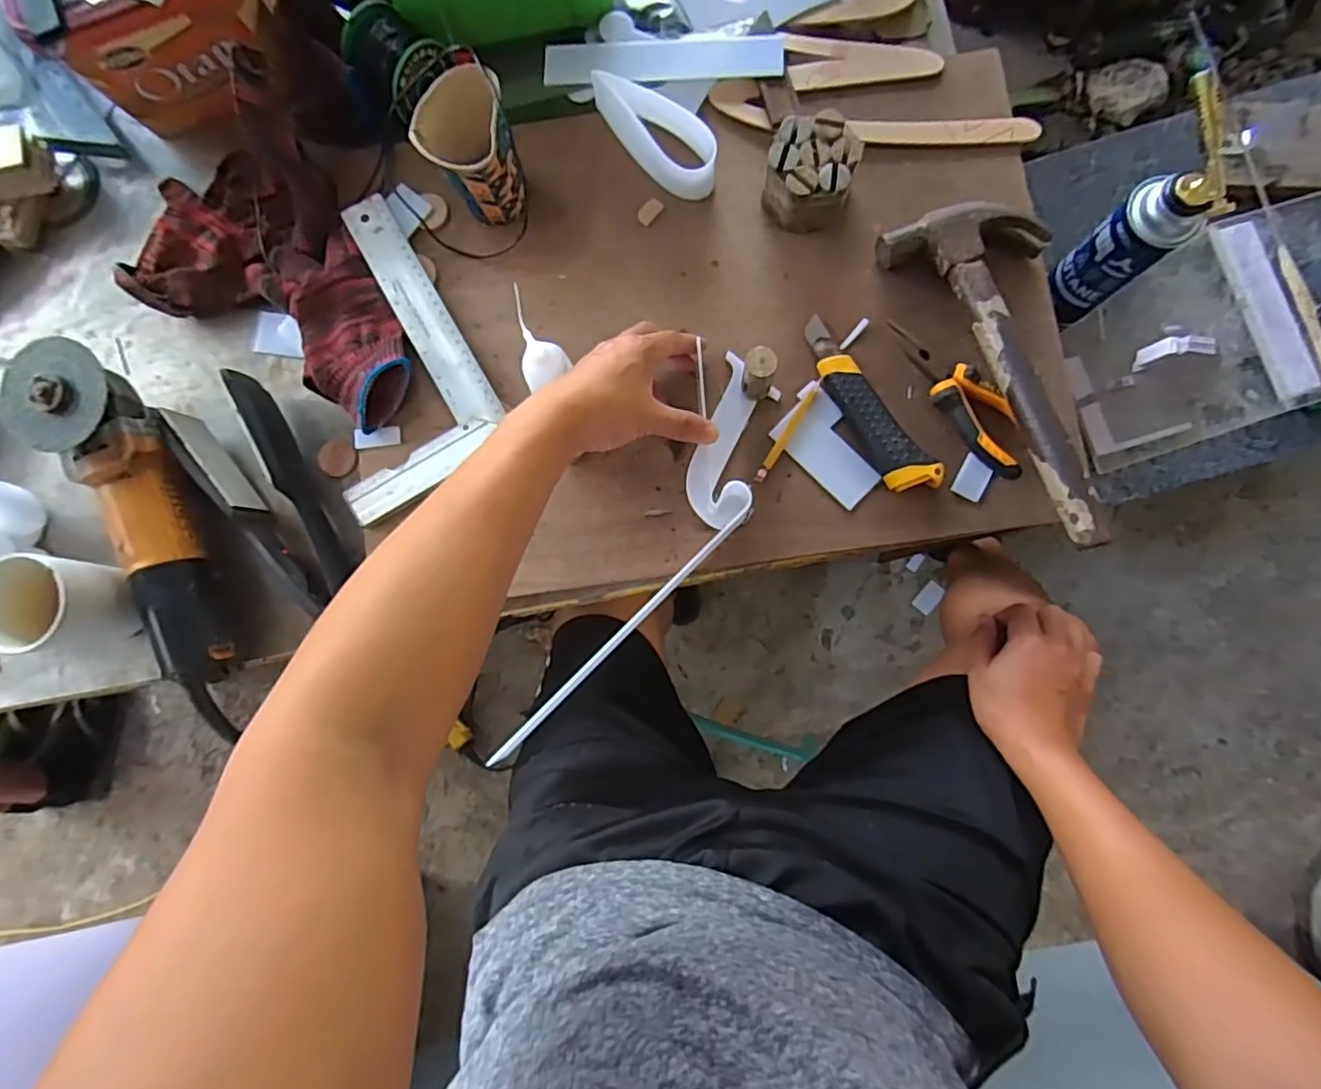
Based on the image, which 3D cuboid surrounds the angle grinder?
[{"bbox_3d":[-0.418,-0.017,0.512,0.084,0.077,0.294,-26,85,0],"label":"angle grinder"}]

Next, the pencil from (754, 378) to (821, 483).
[{"bbox_3d":[0.106,-0.094,0.528,0.010,0.005,0.097,31,87,5],"label":"pencil"}]

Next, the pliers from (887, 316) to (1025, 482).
[{"bbox_3d":[0.243,-0.123,0.508,0.041,0.020,0.154,-31,85,0],"label":"pliers"}]

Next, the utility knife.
[{"bbox_3d":[0.168,-0.115,0.519,0.041,0.021,0.165,-29,85,0],"label":"utility knife"}]

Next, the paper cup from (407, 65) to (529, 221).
[{"bbox_3d":[-0.150,-0.314,0.519,0.067,0.092,0.073,0,85,3],"label":"paper cup"}]

